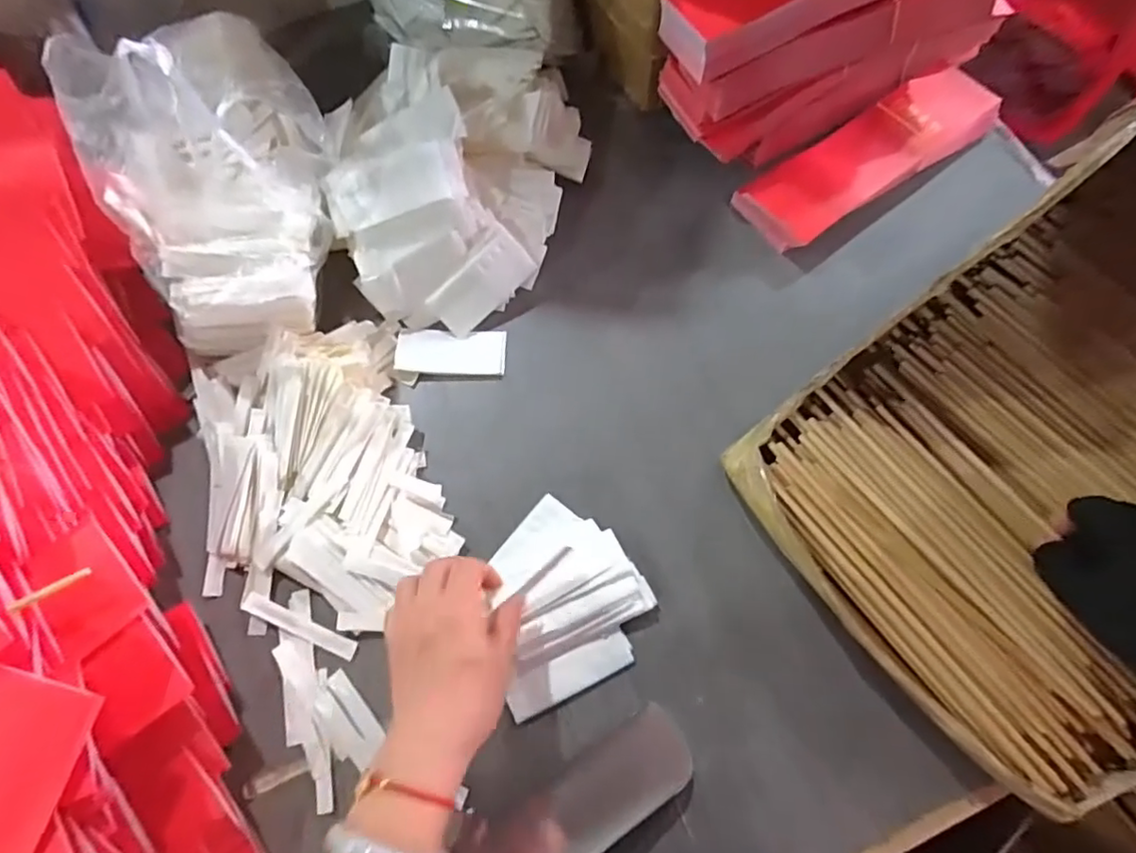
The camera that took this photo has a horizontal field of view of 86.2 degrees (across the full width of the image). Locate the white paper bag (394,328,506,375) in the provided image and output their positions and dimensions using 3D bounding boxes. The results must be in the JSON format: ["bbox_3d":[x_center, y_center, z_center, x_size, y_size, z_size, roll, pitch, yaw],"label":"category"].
[{"bbox_3d":[-0.103,-0.067,0.537,0.095,0.009,0.043,2,69,2],"label":"white paper bag"}]

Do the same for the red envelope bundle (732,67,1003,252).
[{"bbox_3d":[0.300,-0.267,0.593,0.282,0.021,0.084,-33,72,-11],"label":"red envelope bundle"}]

